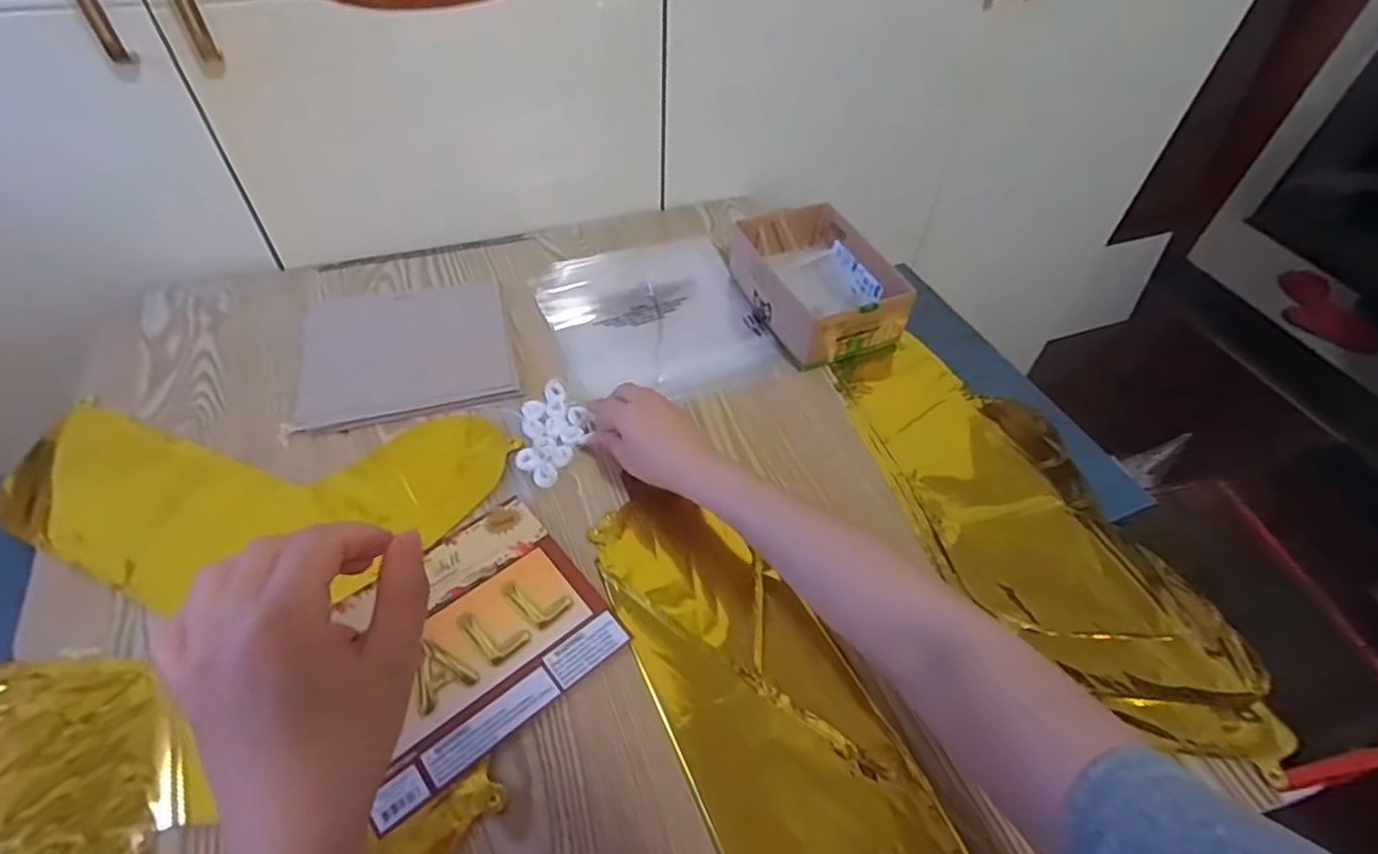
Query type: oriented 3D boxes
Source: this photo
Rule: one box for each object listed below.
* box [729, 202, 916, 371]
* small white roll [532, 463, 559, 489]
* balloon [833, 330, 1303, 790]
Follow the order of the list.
[{"bbox_3d":[0.136,-0.157,0.705,0.127,0.071,0.188,-18,52,-18],"label":"box"},{"bbox_3d":[-0.123,0.041,0.557,0.020,0.005,0.024,-12,51,-13],"label":"small white roll"},{"bbox_3d":[0.296,0.071,0.575,0.201,0.027,0.438,-9,49,-21],"label":"balloon"}]

